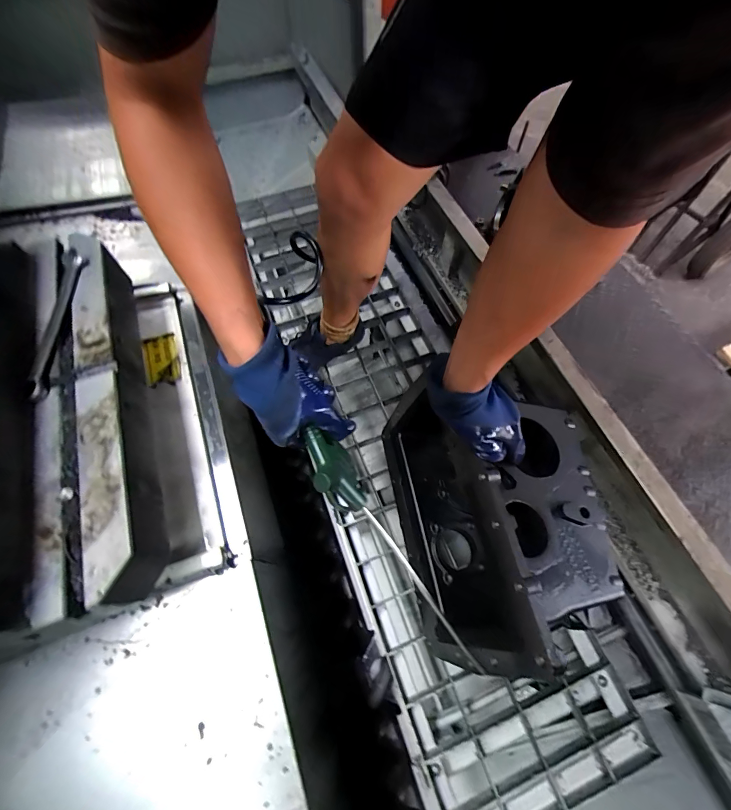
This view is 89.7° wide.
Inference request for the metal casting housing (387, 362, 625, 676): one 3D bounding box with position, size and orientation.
[{"bbox_3d":[0.197,0.161,0.580,0.216,0.308,0.369,-2,62,-19],"label":"metal casting housing"}]

